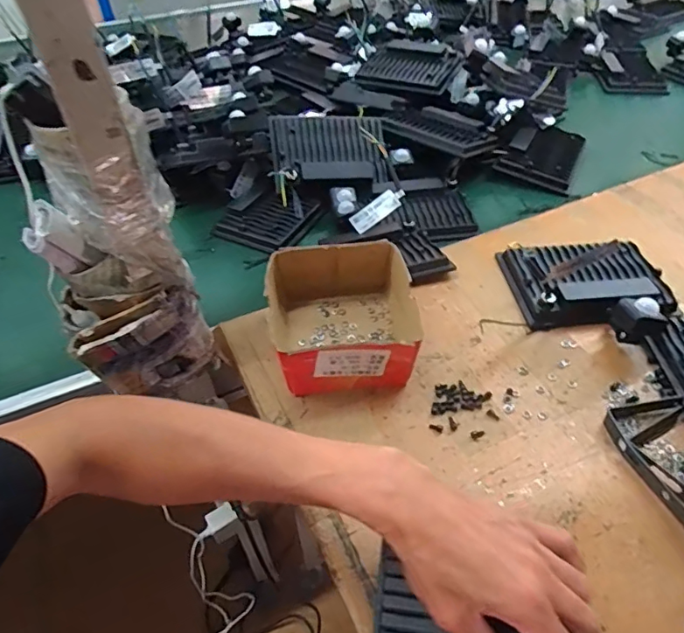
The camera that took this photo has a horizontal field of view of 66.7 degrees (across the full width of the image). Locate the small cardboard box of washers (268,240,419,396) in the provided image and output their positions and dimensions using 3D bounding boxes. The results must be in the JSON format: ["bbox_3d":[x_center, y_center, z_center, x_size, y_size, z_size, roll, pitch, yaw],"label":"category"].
[{"bbox_3d":[0.000,0.003,0.539,0.146,0.091,0.134,-5,45,-2],"label":"small cardboard box of washers"}]

